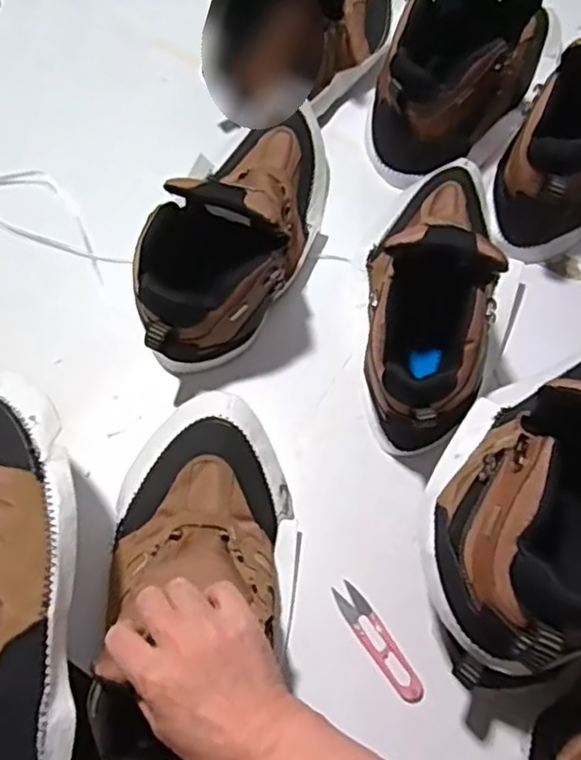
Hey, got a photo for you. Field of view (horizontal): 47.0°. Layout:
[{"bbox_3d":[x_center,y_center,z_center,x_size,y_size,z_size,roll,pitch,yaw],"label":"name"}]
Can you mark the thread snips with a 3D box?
[{"bbox_3d":[0.072,0.214,0.545,0.023,0.004,0.104,-32,74,-13],"label":"thread snips"}]

